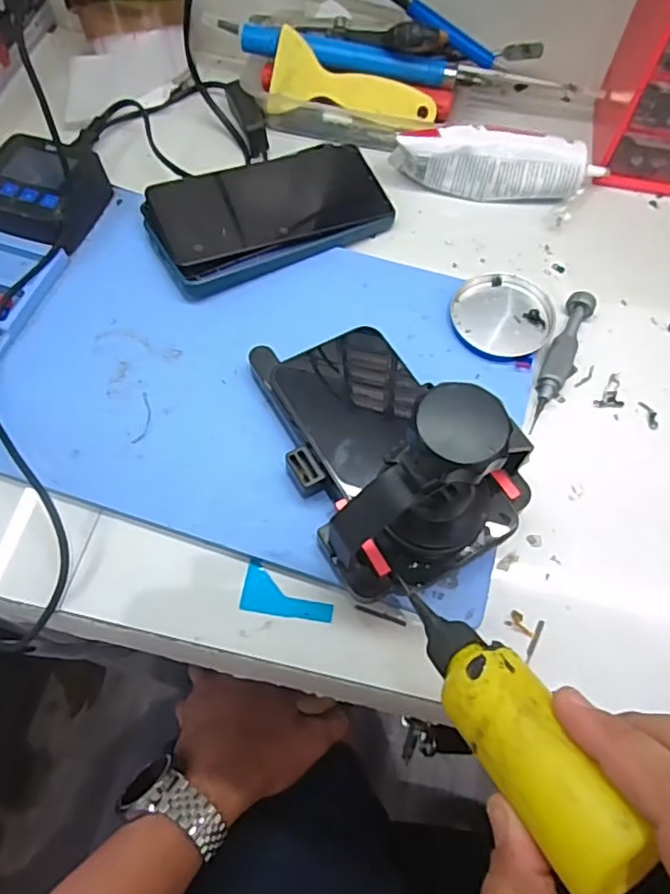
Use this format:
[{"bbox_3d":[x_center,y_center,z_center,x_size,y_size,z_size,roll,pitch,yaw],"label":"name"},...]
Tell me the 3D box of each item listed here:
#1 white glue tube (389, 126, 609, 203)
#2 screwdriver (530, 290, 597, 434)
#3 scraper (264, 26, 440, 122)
[{"bbox_3d":[0.118,-0.204,0.432,0.146,0.042,0.037,11,64,2],"label":"white glue tube"},{"bbox_3d":[0.142,-0.054,0.374,0.019,0.013,0.105,24,66,9],"label":"screwdriver"},{"bbox_3d":[0.013,-0.275,0.445,0.124,0.053,0.006,7,20,6],"label":"scraper"}]

